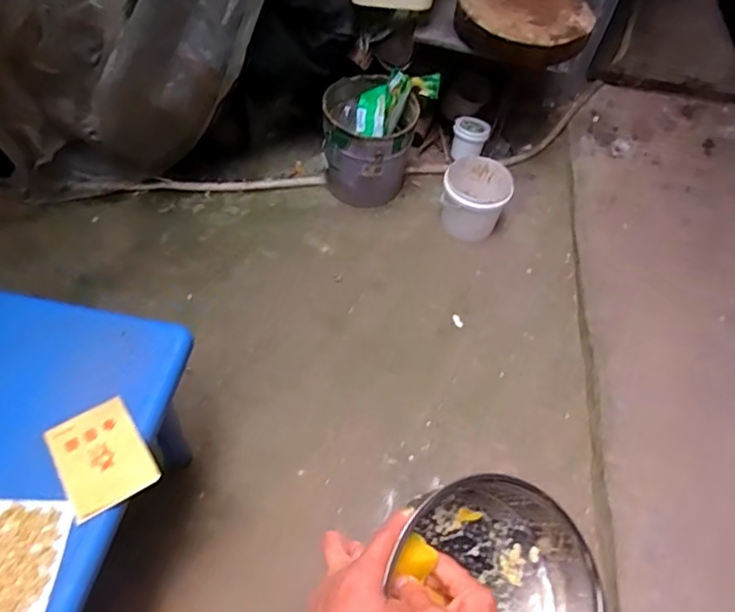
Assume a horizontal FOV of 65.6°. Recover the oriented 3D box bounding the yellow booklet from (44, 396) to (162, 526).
[{"bbox_3d":[-0.427,0.242,0.915,0.130,0.018,0.169,-29,63,-21],"label":"yellow booklet"}]

